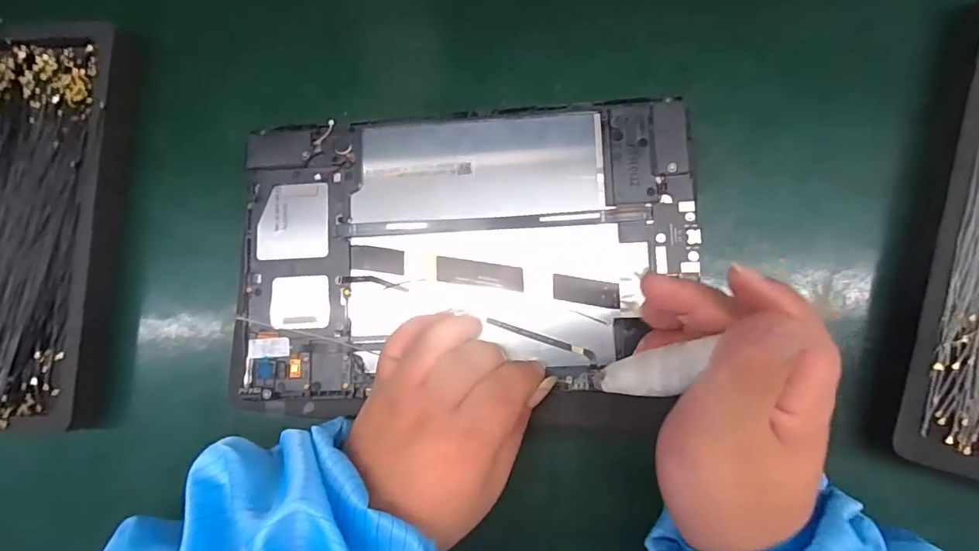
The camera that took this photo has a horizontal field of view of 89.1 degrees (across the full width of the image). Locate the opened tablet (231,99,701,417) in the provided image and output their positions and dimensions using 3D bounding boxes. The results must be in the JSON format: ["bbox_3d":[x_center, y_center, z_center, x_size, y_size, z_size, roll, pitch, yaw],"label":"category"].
[{"bbox_3d":[-0.017,-0.009,0.263,0.238,0.007,0.157,-2,83,5],"label":"opened tablet"}]

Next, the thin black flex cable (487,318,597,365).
[{"bbox_3d":[0.027,0.033,0.256,0.058,0.004,0.005,19,85,7],"label":"thin black flex cable"}]

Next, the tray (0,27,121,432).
[{"bbox_3d":[-0.306,-0.029,0.308,0.153,0.023,0.243,1,83,6],"label":"tray"}]

